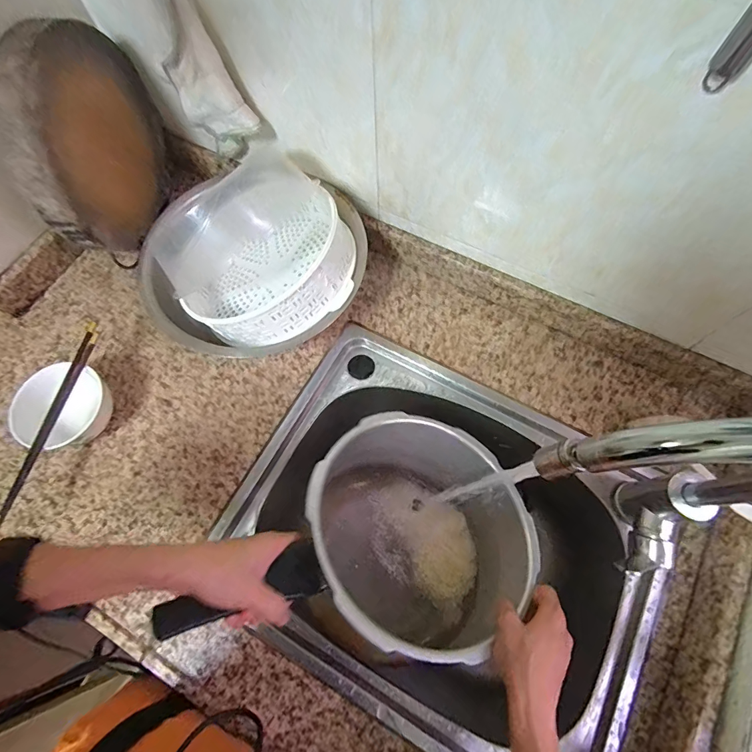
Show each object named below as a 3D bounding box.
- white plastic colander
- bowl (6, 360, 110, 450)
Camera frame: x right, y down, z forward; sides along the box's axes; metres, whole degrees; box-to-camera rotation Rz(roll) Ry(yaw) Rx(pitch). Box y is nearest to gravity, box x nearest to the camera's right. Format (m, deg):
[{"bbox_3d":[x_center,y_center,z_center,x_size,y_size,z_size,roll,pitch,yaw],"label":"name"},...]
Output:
[{"bbox_3d":[-0.143,-0.155,0.542,0.220,0.103,0.226,-1,69,2],"label":"white plastic colander"},{"bbox_3d":[-0.382,0.043,0.509,0.110,0.063,0.101,-1,69,2],"label":"bowl"}]

